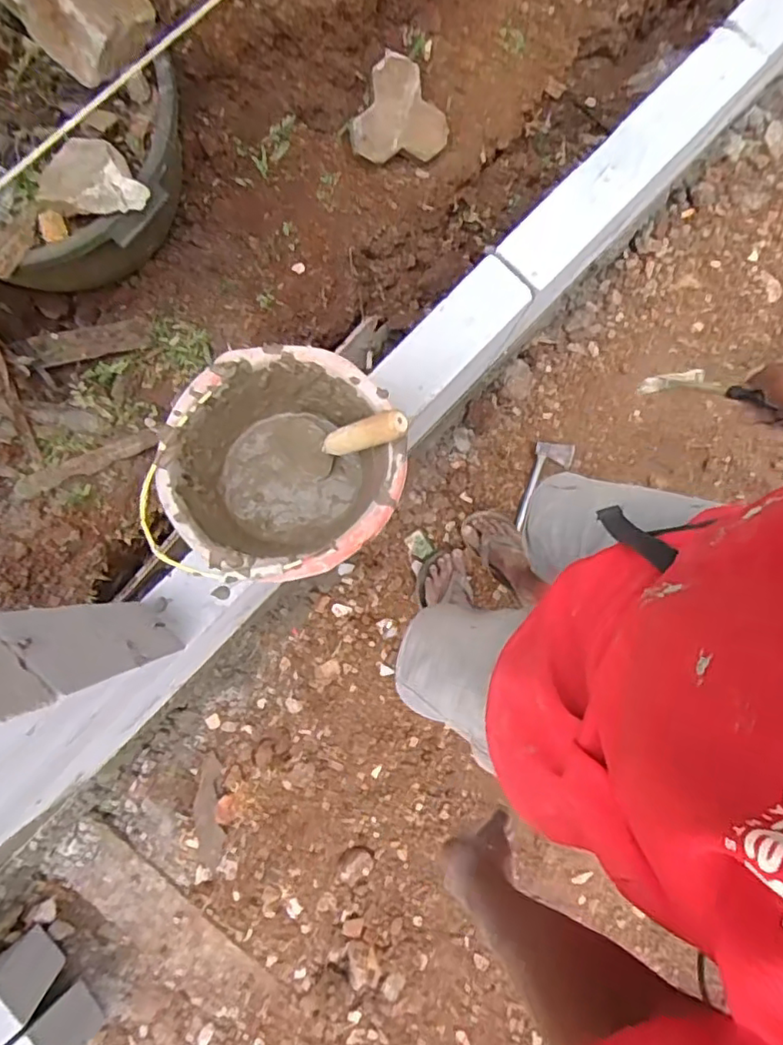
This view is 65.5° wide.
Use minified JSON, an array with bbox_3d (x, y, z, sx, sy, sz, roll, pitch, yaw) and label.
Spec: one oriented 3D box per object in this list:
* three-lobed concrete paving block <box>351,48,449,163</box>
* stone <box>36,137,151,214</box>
[{"bbox_3d":[0.004,-0.822,1.209,0.190,0.170,0.082,-18,38,-16],"label":"three-lobed concrete paving block"},{"bbox_3d":[-0.438,-0.500,0.887,0.161,0.054,0.110,19,86,-1],"label":"stone"}]

